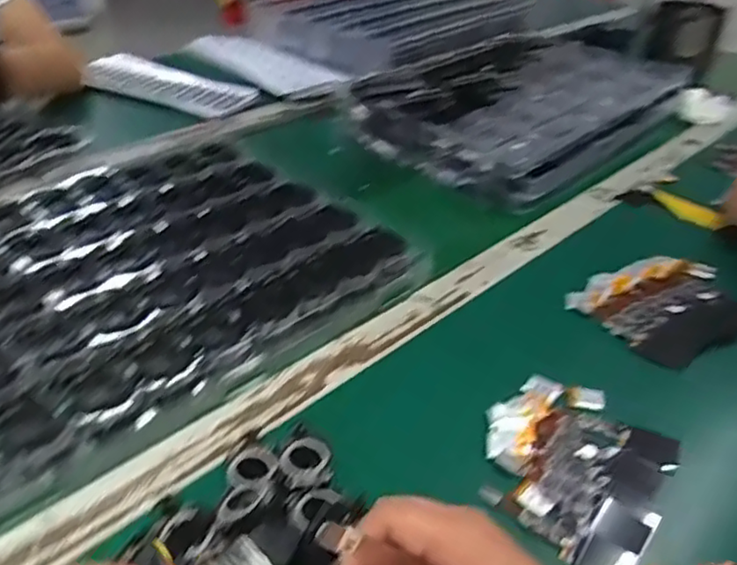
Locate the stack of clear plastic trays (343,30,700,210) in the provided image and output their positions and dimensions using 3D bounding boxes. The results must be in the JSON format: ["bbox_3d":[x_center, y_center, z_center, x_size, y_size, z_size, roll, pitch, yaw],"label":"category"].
[{"bbox_3d":[0.215,-0.259,0.928,0.314,0.080,0.448,29,42,32],"label":"stack of clear plastic trays"}]

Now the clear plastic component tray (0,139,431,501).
[{"bbox_3d":[-0.241,-0.004,0.560,0.471,0.038,0.353,-26,45,-36],"label":"clear plastic component tray"}]

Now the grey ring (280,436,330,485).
[{"bbox_3d":[-0.041,0.115,0.432,0.031,0.004,0.036,1,35,-4],"label":"grey ring"}]

